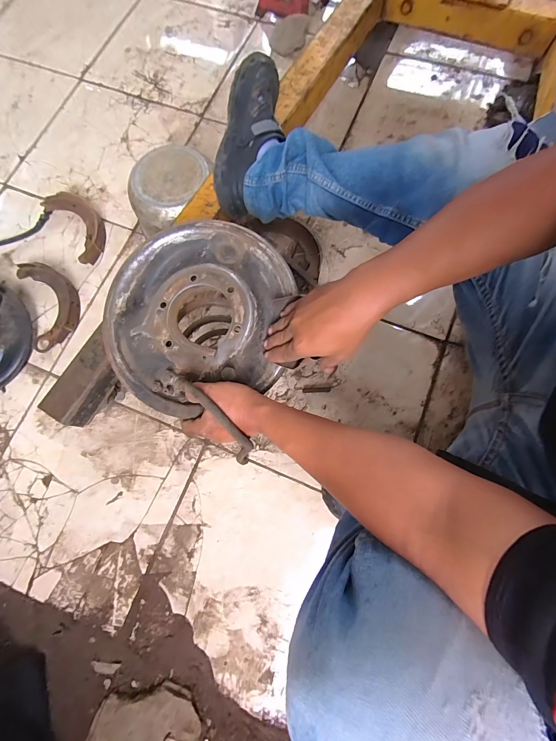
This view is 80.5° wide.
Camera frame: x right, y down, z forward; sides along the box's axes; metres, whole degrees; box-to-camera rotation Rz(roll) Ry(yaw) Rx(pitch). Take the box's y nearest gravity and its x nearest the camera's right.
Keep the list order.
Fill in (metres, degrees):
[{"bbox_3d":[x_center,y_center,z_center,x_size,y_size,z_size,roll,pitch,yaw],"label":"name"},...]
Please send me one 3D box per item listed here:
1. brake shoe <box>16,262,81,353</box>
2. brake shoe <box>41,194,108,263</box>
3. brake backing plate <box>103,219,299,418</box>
[{"bbox_3d":[-0.538,-0.162,0.781,0.120,0.030,0.225,-20,78,-5],"label":"brake shoe"},{"bbox_3d":[-0.502,-0.375,0.835,0.102,0.036,0.229,-35,79,-8],"label":"brake shoe"},{"bbox_3d":[-0.112,-0.073,0.447,0.243,0.051,0.258,0,77,0],"label":"brake backing plate"}]

